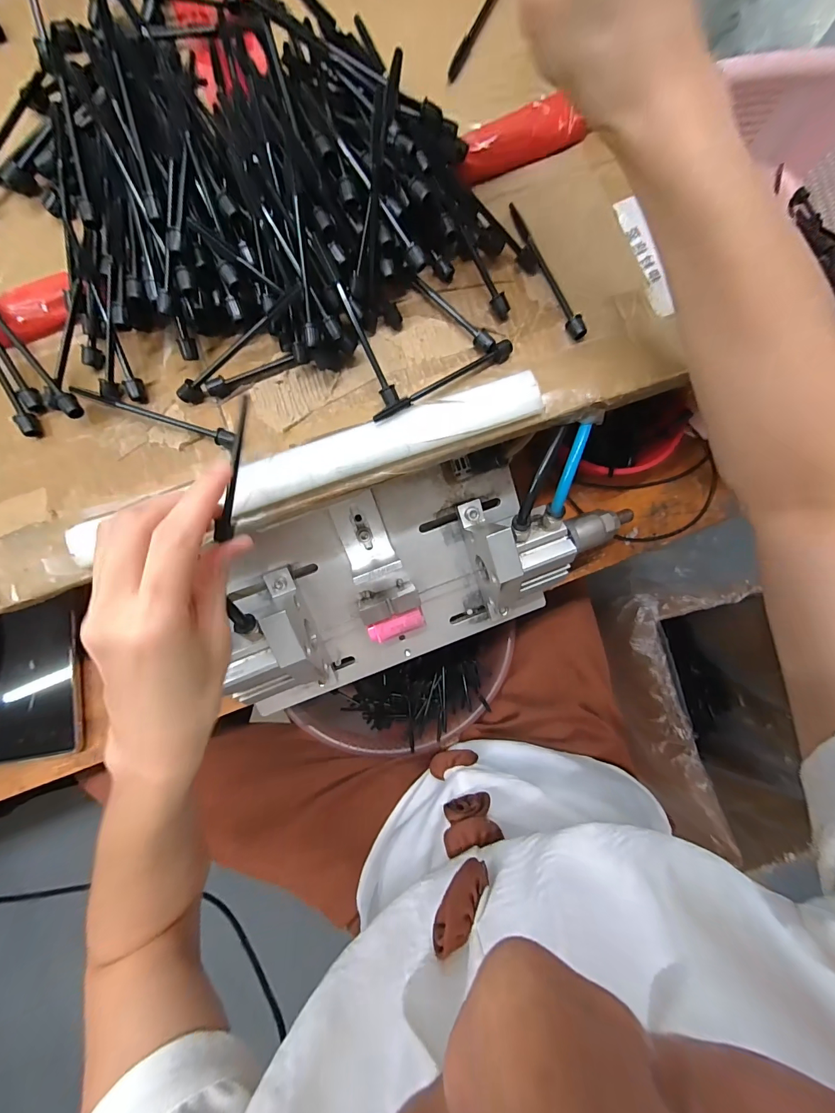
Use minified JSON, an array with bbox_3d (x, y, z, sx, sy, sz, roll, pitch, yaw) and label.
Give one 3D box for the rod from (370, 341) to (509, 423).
[{"bbox_3d":[0.016,-0.108,0.242,0.099,0.011,0.010,-30,83,-6],"label":"rod"}]

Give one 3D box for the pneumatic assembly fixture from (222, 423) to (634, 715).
[{"bbox_3d":[0.005,0.010,0.315,0.324,0.109,0.135,-21,82,-5],"label":"pneumatic assembly fixture"}]

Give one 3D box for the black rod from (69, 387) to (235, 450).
[{"bbox_3d":[-0.161,-0.088,0.243,0.100,0.011,0.010,19,81,2],"label":"black rod"}]

